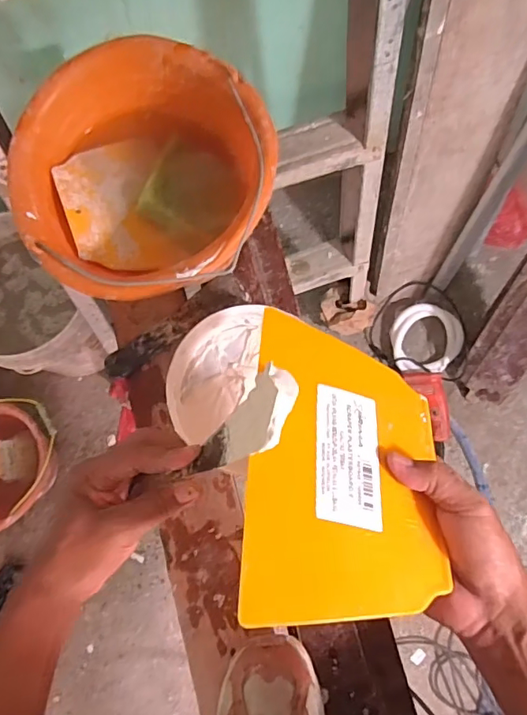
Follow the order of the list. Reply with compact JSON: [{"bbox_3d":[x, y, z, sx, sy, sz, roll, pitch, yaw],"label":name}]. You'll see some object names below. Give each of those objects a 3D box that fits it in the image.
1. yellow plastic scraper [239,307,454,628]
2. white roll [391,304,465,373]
[{"bbox_3d":[0.060,0.074,0.356,0.146,0.007,0.205,18,55,-18],"label":"yellow plastic scraper"},{"bbox_3d":[0.414,-0.050,1.305,0.166,0.066,0.174,0,79,0],"label":"white roll"}]

